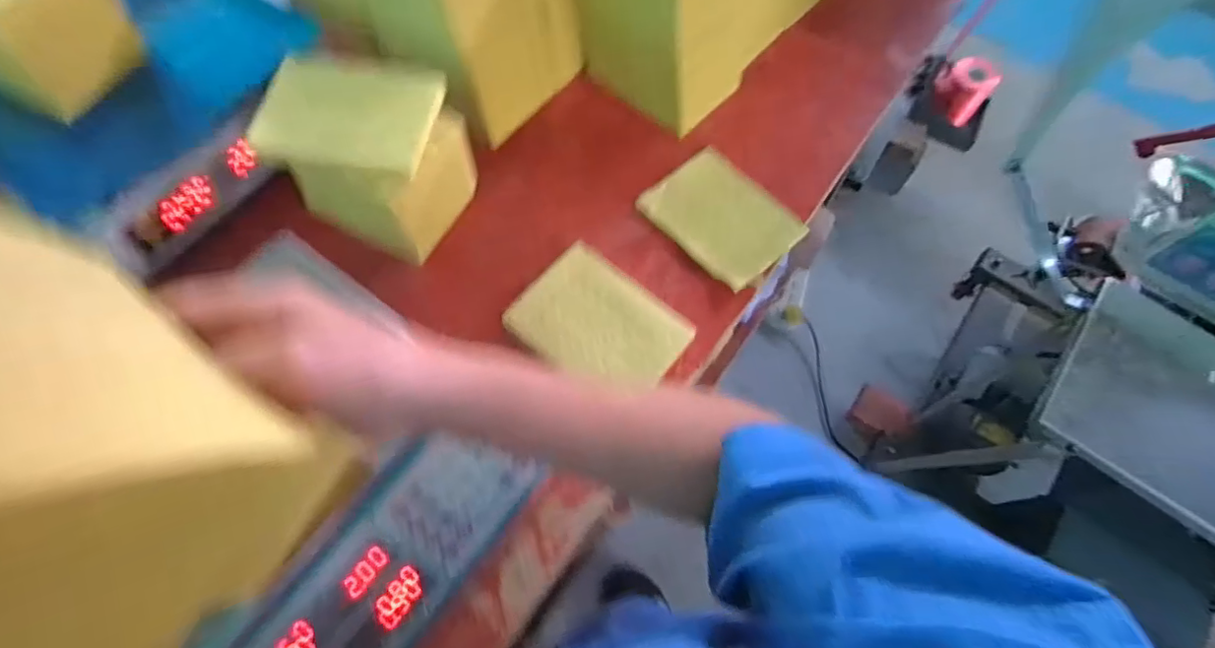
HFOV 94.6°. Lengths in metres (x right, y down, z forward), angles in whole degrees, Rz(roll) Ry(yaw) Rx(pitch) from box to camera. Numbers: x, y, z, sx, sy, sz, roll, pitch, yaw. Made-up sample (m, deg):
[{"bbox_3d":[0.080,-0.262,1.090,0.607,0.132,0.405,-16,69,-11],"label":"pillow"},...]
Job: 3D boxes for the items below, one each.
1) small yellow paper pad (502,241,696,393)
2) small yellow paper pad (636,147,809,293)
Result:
[{"bbox_3d":[-0.008,0.002,0.573,0.162,0.010,0.122,38,71,13],"label":"small yellow paper pad"},{"bbox_3d":[0.132,-0.124,0.638,0.127,0.014,0.155,-38,73,-16],"label":"small yellow paper pad"}]

